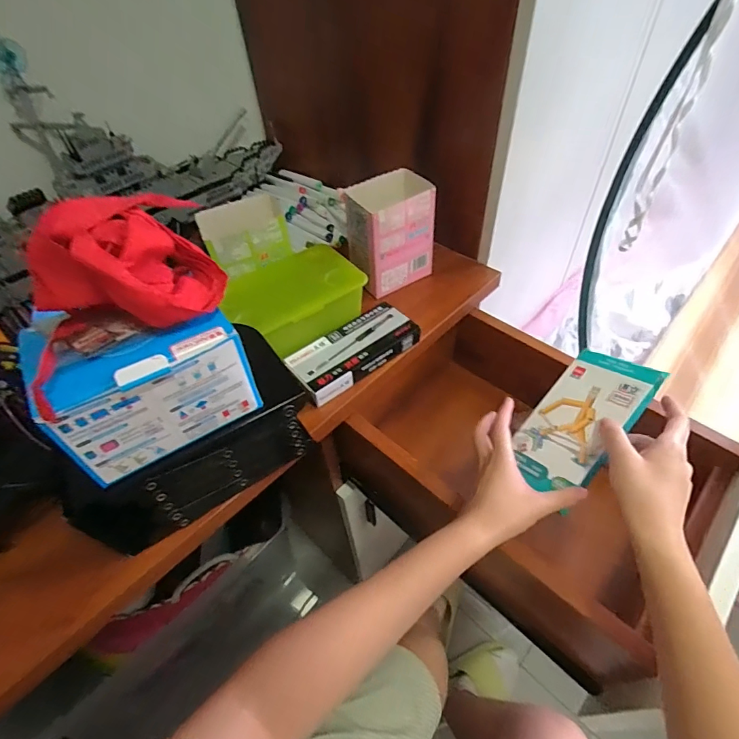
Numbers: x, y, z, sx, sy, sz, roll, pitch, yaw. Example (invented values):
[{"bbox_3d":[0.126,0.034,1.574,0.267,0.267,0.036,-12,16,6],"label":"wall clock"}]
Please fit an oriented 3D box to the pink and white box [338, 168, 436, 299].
[{"bbox_3d":[0.028,-0.184,0.562,0.106,0.128,0.081,-26,52,-17],"label":"pink and white box"}]

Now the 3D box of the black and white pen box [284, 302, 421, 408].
[{"bbox_3d":[-0.017,-0.023,0.497,0.153,0.022,0.068,-34,55,-23],"label":"black and white pen box"}]

